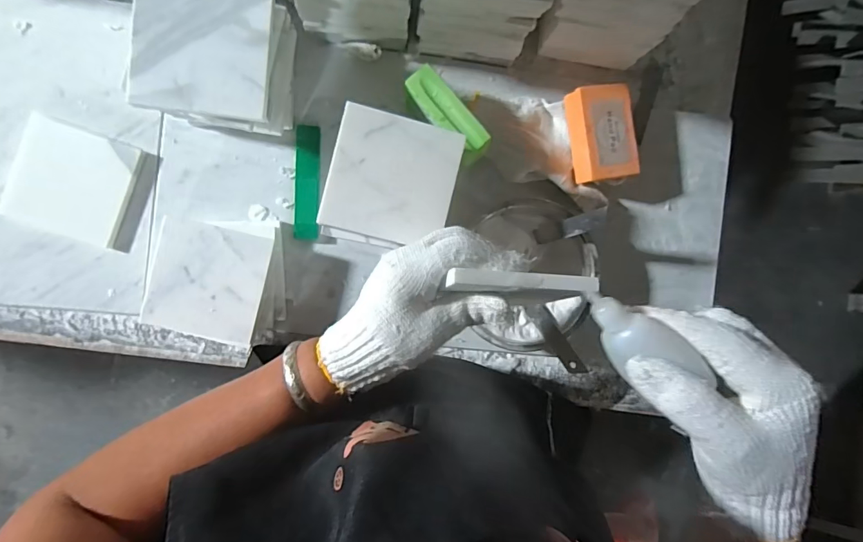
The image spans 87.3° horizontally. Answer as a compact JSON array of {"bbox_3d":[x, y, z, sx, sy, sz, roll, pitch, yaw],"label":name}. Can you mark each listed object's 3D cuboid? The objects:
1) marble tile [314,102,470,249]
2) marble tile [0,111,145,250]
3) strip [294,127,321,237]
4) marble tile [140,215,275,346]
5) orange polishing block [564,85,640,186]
[{"bbox_3d":[-0.031,-0.076,0.367,0.099,0.008,0.099,14,90,-9],"label":"marble tile"},{"bbox_3d":[-0.348,-0.086,0.435,0.106,0.012,0.102,19,89,-9],"label":"marble tile"},{"bbox_3d":[-0.127,-0.090,0.463,0.024,0.010,0.113,2,92,-9],"label":"strip"},{"bbox_3d":[-0.210,0.010,0.425,0.103,0.011,0.103,12,90,-9],"label":"marble tile"},{"bbox_3d":[0.179,-0.142,0.469,0.063,0.027,0.092,-11,94,-8],"label":"orange polishing block"}]

